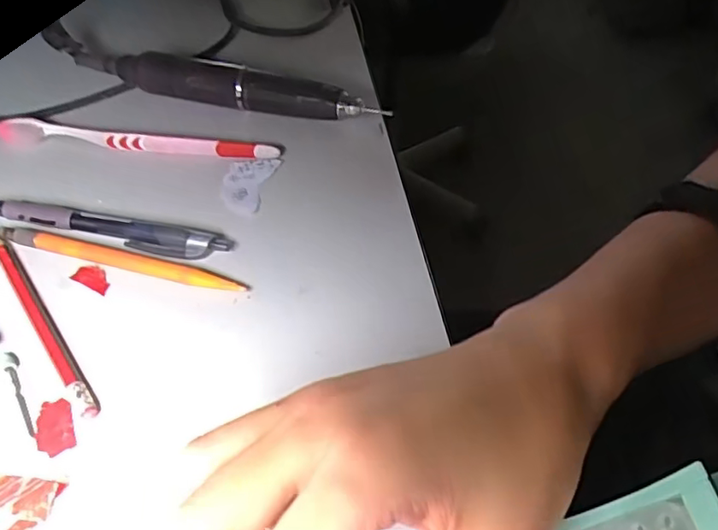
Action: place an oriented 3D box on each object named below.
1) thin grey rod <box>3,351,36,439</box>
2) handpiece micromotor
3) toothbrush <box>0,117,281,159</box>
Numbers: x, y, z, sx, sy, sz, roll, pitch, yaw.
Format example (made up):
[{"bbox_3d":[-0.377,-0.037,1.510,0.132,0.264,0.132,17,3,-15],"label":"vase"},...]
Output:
[{"bbox_3d":[-0.148,0.054,0.254,0.006,0.004,0.046,-27,55,-19],"label":"thin grey rod"},{"bbox_3d":[-0.089,-0.114,0.374,0.208,0.027,0.020,14,53,13],"label":"handpiece micromotor"},{"bbox_3d":[-0.136,-0.075,0.355,0.177,0.010,0.015,5,51,6],"label":"toothbrush"}]

